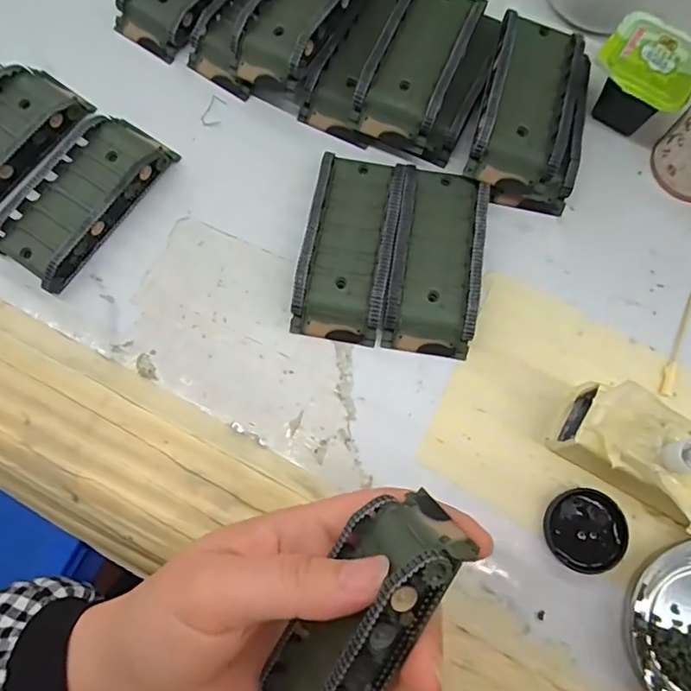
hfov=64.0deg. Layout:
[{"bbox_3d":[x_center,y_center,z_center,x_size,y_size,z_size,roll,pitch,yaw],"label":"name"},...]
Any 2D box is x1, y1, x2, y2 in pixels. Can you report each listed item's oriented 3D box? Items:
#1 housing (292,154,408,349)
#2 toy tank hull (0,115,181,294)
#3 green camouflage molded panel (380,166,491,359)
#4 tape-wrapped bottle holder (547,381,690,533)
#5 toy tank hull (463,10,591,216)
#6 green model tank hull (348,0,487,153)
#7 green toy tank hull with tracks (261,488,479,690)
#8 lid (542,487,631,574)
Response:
[{"bbox_3d":[0.003,-0.051,0.280,0.043,0.018,0.096,11,76,2],"label":"housing"},{"bbox_3d":[-0.137,-0.079,0.285,0.044,0.019,0.095,35,78,8],"label":"toy tank hull"},{"bbox_3d":[0.046,-0.045,0.278,0.043,0.017,0.095,9,76,2],"label":"green camouflage molded panel"},{"bbox_3d":[0.136,0.050,0.233,0.088,0.060,0.043,38,79,8],"label":"tape-wrapped bottle holder"},{"bbox_3d":[0.099,-0.125,0.292,0.055,0.033,0.096,12,76,2],"label":"toy tank hull"},{"bbox_3d":[0.039,-0.153,0.298,0.044,0.020,0.092,23,77,5],"label":"green model tank hull"},{"bbox_3d":[0.000,0.092,0.177,0.025,0.044,0.094,35,88,-37],"label":"green toy tank hull with tracks"},{"bbox_3d":[0.109,0.084,0.251,0.034,0.006,0.035,0,76,-1],"label":"lid"}]

